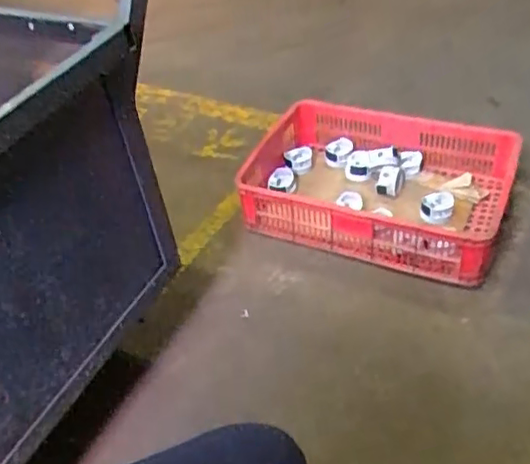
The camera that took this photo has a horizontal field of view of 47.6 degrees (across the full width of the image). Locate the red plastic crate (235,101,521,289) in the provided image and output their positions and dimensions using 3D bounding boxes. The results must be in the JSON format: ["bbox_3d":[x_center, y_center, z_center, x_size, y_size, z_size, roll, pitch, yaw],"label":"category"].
[{"bbox_3d":[0.270,-0.133,1.541,0.667,0.155,0.454,13,46,21],"label":"red plastic crate"}]

